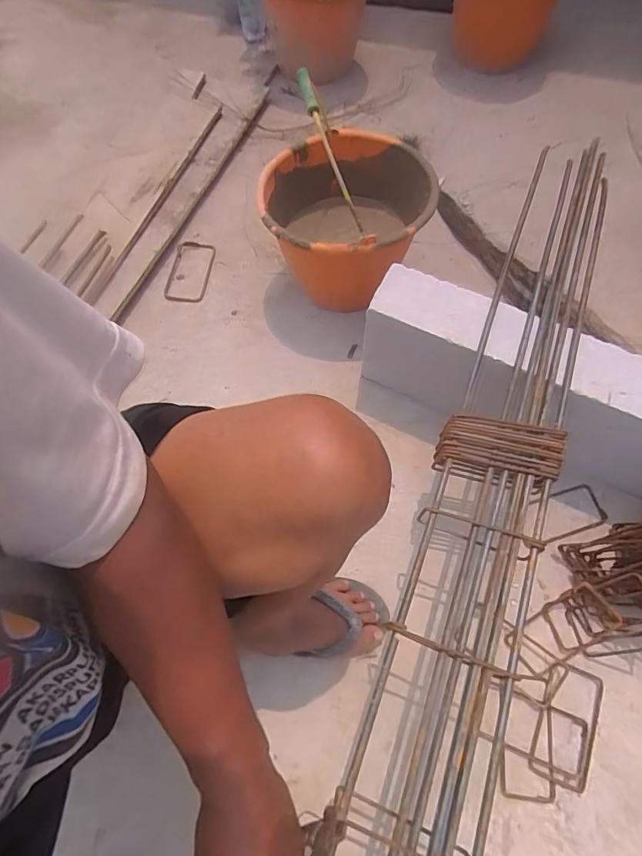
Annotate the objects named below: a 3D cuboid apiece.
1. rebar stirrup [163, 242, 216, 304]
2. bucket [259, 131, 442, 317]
[{"bbox_3d":[-0.290,-0.349,1.013,0.090,0.014,0.186,5,66,4],"label":"rebar stirrup"},{"bbox_3d":[0.047,-0.395,0.918,0.311,0.243,0.330,0,67,0],"label":"bucket"}]

